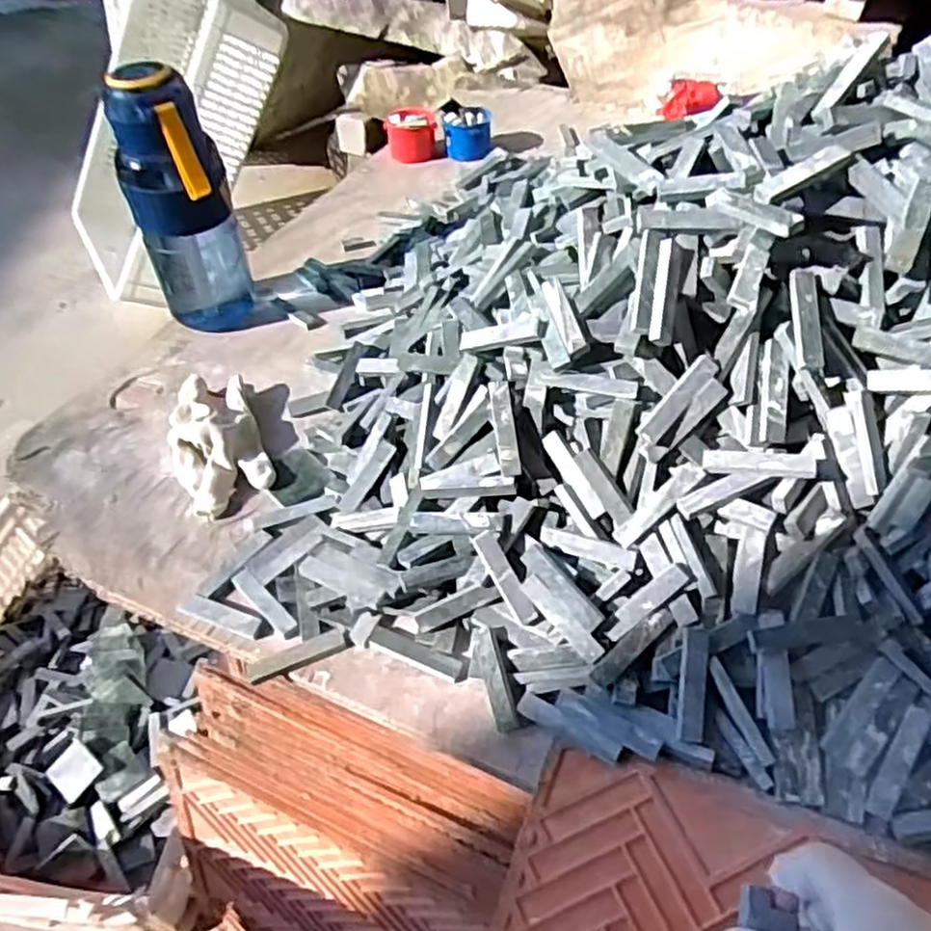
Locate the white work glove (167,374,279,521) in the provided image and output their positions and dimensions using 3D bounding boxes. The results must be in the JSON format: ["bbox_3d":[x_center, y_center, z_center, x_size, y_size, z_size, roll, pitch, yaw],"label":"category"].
[{"bbox_3d":[-0.194,-0.024,0.579,0.066,0.033,0.131,-19,50,-14],"label":"white work glove"}]

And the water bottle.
[{"bbox_3d":[-0.232,-0.208,0.621,0.076,0.215,0.066,-18,49,-13],"label":"water bottle"}]

